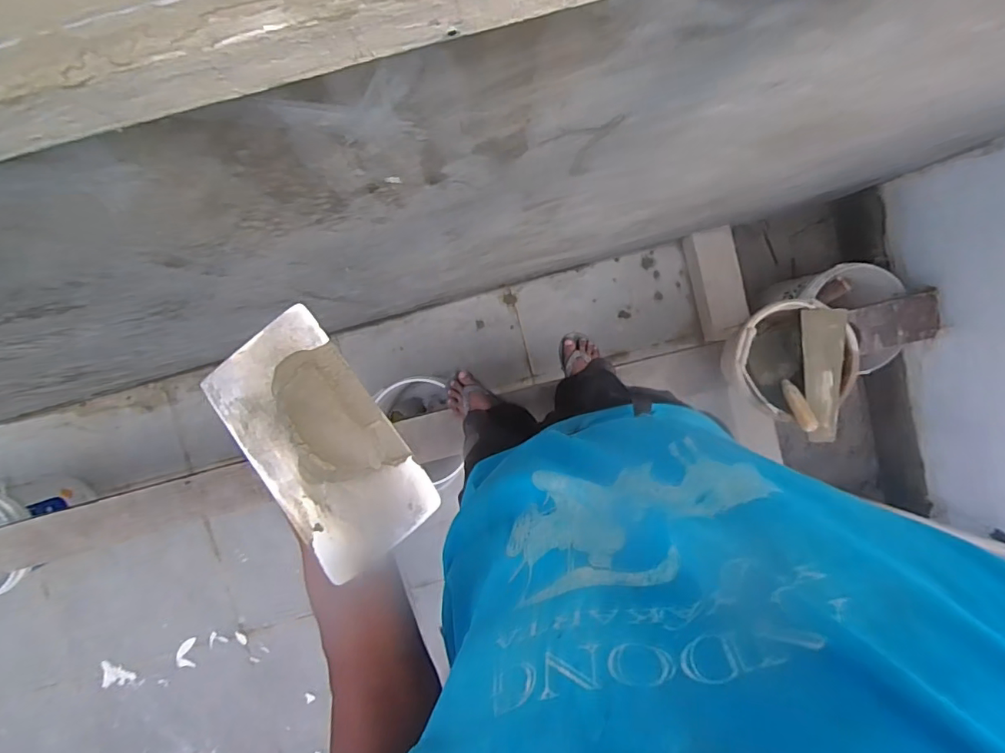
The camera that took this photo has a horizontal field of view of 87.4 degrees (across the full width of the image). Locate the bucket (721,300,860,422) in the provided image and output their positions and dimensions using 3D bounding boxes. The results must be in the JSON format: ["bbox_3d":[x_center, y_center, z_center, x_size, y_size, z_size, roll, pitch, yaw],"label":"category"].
[{"bbox_3d":[0.642,-0.047,1.224,0.250,0.229,0.236,0,95,0],"label":"bucket"}]

